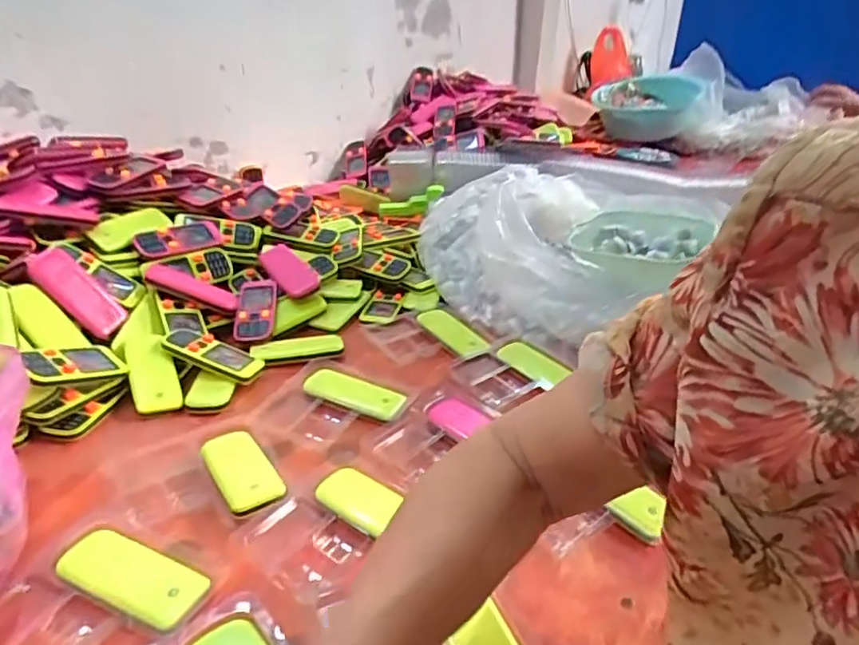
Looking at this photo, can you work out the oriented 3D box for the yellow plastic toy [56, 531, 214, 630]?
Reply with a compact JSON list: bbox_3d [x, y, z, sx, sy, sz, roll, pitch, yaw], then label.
[{"bbox_3d":[-0.202,0.172,0.414,0.103,0.009,0.046,13,30,19],"label":"yellow plastic toy"}]

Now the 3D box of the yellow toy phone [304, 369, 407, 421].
[{"bbox_3d":[-0.076,0.070,0.619,0.101,0.010,0.046,15,31,23],"label":"yellow toy phone"}]

